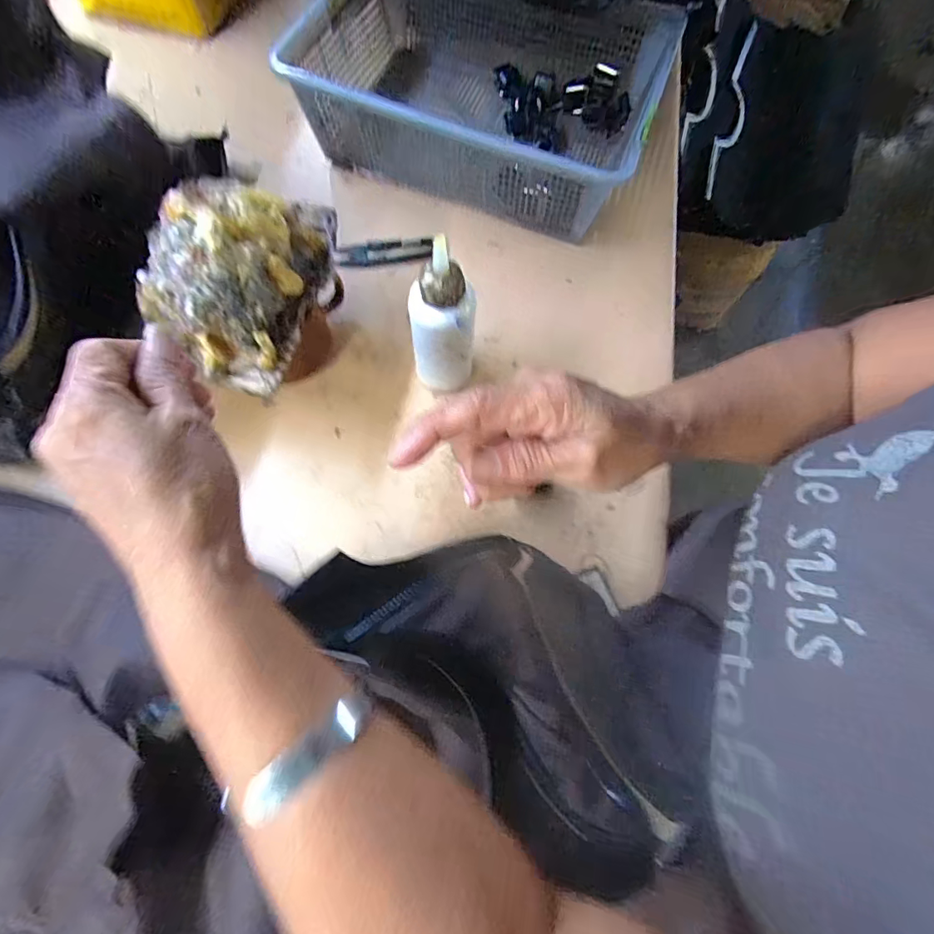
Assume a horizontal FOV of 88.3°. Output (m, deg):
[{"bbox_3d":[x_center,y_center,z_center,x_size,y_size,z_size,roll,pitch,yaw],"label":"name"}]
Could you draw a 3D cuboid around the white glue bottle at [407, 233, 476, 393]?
[{"bbox_3d":[-0.017,-0.097,0.342,0.045,0.135,0.037,0,72,-1],"label":"white glue bottle"}]

